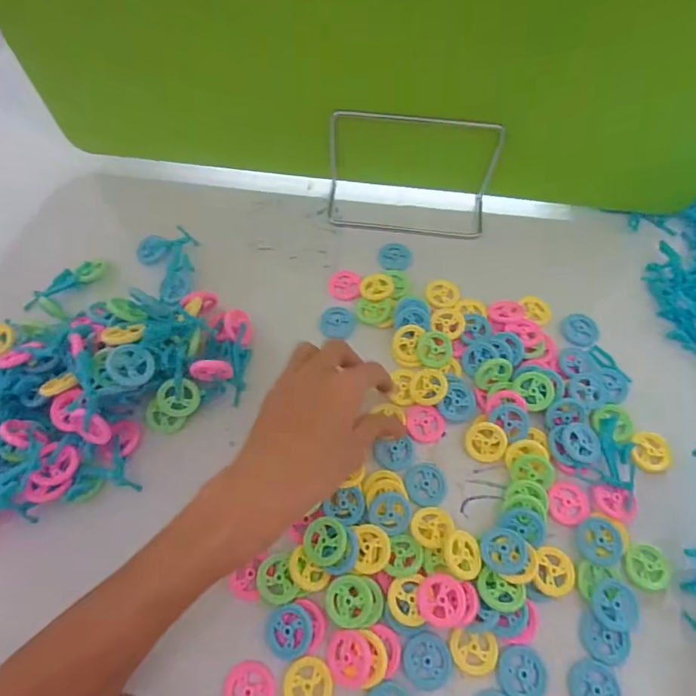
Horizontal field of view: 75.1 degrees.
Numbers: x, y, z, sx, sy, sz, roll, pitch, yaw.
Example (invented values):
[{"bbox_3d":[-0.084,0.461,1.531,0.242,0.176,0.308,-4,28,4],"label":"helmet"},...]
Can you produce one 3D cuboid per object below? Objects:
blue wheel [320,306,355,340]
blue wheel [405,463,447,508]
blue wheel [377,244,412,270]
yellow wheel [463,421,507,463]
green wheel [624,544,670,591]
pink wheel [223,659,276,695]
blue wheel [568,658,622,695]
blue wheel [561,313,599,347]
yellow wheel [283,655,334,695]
[{"bbox_3d":[-0.009,-0.023,0.387,0.028,0.004,0.030,3,62,0],"label":"blue wheel"},{"bbox_3d":[0.056,0.099,0.329,0.028,0.004,0.030,1,62,-1],"label":"blue wheel"},{"bbox_3d":[0.043,-0.083,0.417,0.029,0.006,0.028,1,62,-1],"label":"blue wheel"},{"bbox_3d":[0.103,0.070,0.337,0.029,0.004,0.028,-1,86,13],"label":"yellow wheel"},{"bbox_3d":[0.202,0.148,0.306,0.028,0.005,0.026,1,62,-1],"label":"green wheel"},{"bbox_3d":[-0.060,0.209,0.275,0.030,0.008,0.030,1,62,-1],"label":"pink wheel"},{"bbox_3d":[0.151,0.208,0.276,0.030,0.004,0.029,1,62,-1],"label":"blue wheel"},{"bbox_3d":[0.198,-0.015,0.386,0.029,0.006,0.030,1,62,-1],"label":"blue wheel"},{"bbox_3d":[-0.024,0.206,0.276,0.029,0.004,0.031,1,62,-1],"label":"yellow wheel"}]

